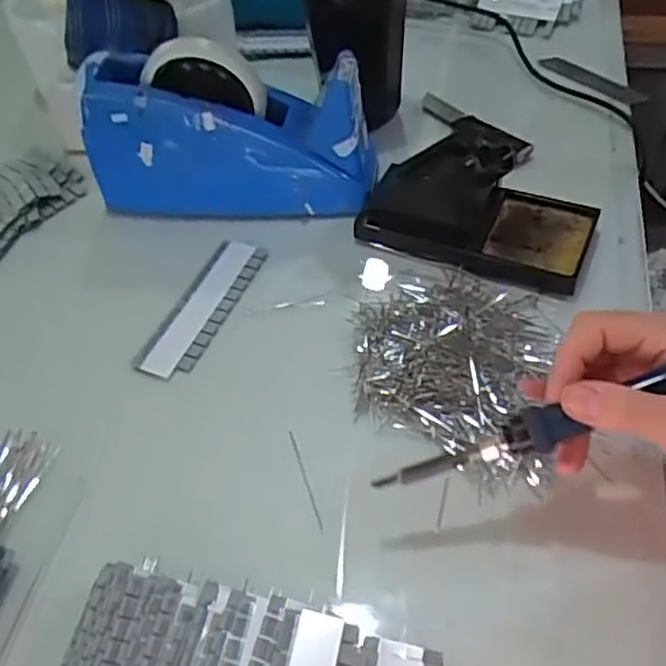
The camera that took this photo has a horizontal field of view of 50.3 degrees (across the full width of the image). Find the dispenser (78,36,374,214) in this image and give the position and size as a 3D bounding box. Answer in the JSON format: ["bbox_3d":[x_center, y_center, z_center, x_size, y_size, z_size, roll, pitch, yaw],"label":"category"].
[{"bbox_3d":[-0.077,-0.150,0.525,0.209,0.111,0.066,2,52,7],"label":"dispenser"}]

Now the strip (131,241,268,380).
[{"bbox_3d":[-0.089,-0.020,0.491,0.036,0.005,0.122,19,56,19],"label":"strip"}]

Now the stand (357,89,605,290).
[{"bbox_3d":[0.098,-0.095,0.484,0.158,0.069,0.076,15,55,17],"label":"stand"}]

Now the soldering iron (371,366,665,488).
[{"bbox_3d":[0.124,0.036,0.333,0.217,0.014,0.021,-21,51,10],"label":"soldering iron"}]

